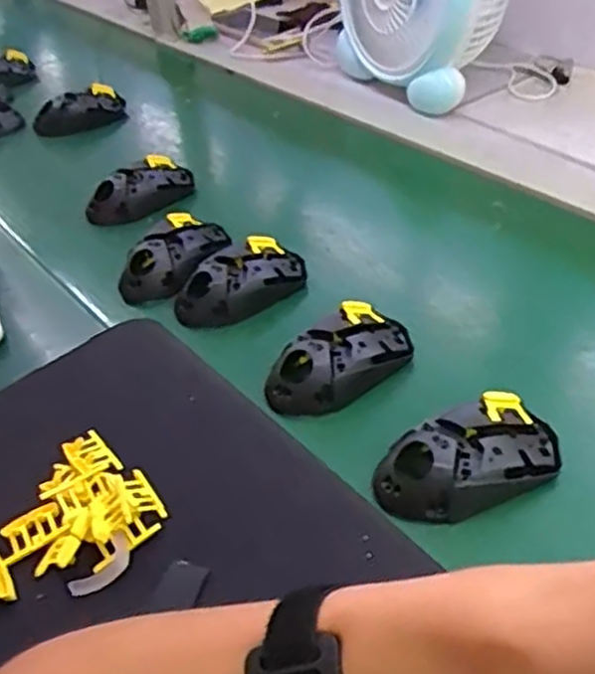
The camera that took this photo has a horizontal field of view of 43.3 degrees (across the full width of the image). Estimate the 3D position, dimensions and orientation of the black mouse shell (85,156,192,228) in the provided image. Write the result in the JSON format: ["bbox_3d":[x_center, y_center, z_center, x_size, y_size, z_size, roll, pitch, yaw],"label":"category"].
[{"bbox_3d":[-0.165,-0.151,0.773,0.115,0.042,0.053,-29,46,-25],"label":"black mouse shell"}]

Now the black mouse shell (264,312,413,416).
[{"bbox_3d":[0.032,0.020,0.548,0.120,0.045,0.067,-30,46,-26],"label":"black mouse shell"}]

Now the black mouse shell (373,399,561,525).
[{"bbox_3d":[0.108,0.079,0.462,0.116,0.042,0.062,-18,42,-14],"label":"black mouse shell"}]

